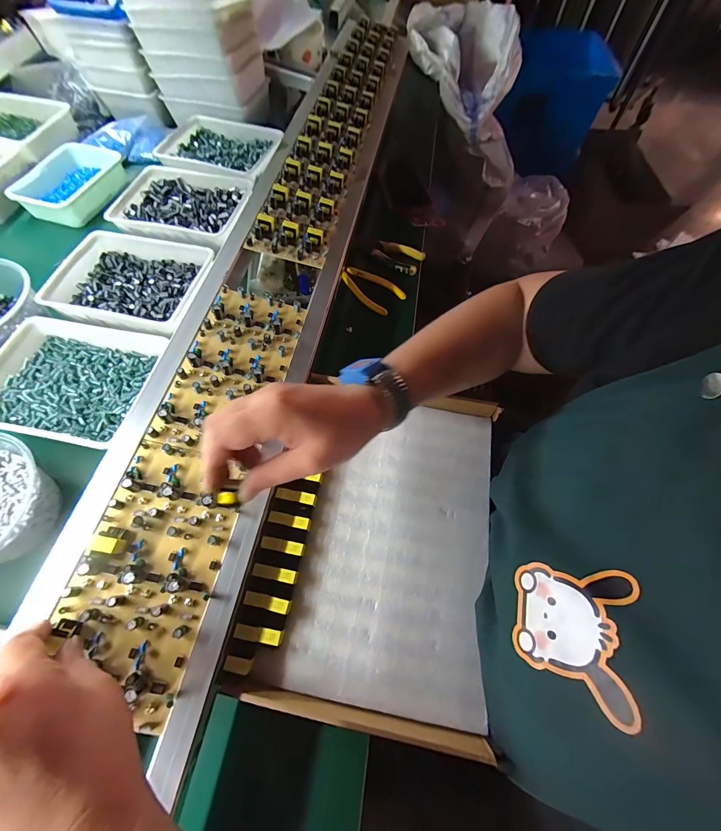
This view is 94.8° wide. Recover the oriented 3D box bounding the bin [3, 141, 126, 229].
[{"bbox_3d":[-0.530,-0.437,0.619,0.136,0.039,0.194,15,64,8],"label":"bin"}]

